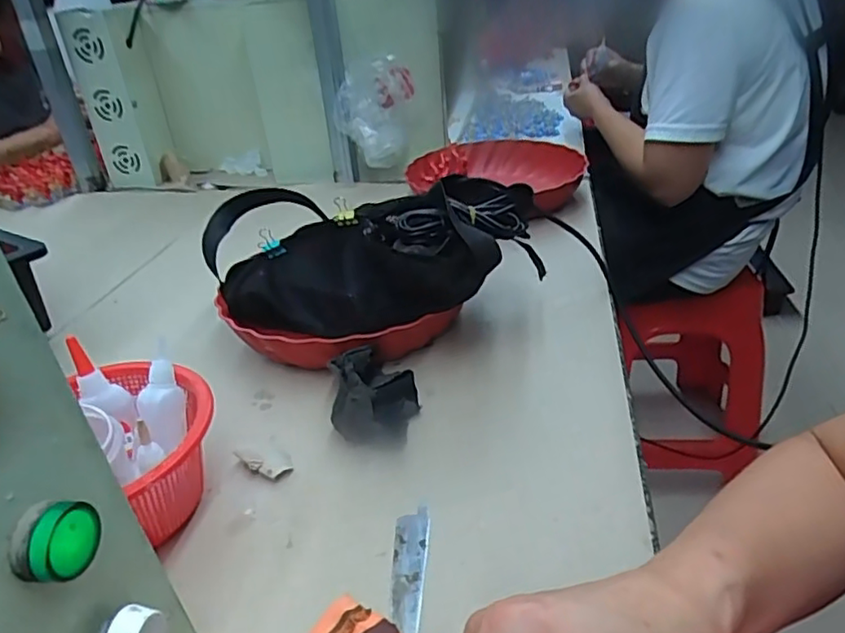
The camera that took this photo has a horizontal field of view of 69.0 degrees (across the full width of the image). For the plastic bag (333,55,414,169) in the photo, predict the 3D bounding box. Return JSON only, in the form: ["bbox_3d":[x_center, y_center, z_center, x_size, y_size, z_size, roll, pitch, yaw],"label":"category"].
[{"bbox_3d":[-0.071,-0.308,0.937,0.118,0.143,0.078,-6,31,-2],"label":"plastic bag"}]

